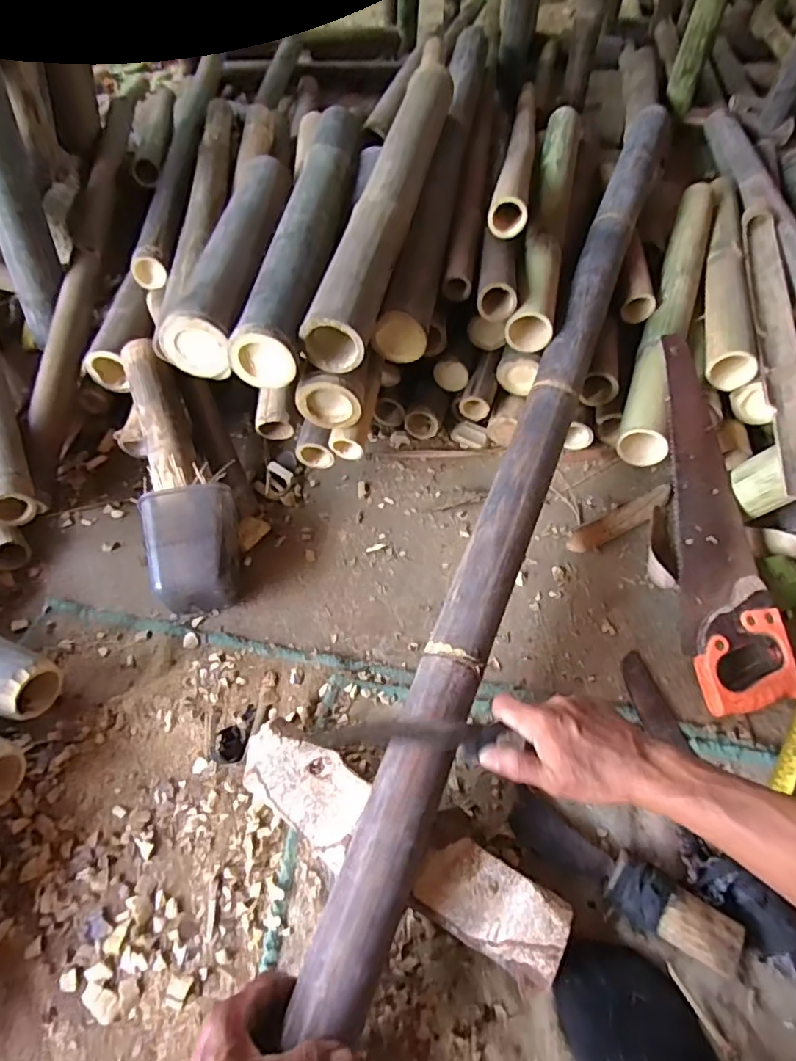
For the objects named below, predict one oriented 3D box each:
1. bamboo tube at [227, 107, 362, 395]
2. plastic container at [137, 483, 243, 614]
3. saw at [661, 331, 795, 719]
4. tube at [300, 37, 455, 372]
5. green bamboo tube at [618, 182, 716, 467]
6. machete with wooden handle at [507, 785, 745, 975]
[{"bbox_3d":[-0.116,-0.426,0.781,0.076,0.068,0.578,6,56,3],"label":"bamboo tube"},{"bbox_3d":[-0.246,0.027,0.692,0.102,0.088,0.137,-12,57,-9],"label":"plastic container"},{"bbox_3d":[0.398,-0.030,0.723,0.111,0.027,0.497,0,70,-1],"label":"saw"},{"bbox_3d":[-0.010,-0.476,0.795,0.085,0.087,0.652,9,57,5],"label":"tube"},{"bbox_3d":[0.453,-0.376,0.931,0.070,0.083,0.670,19,58,11],"label":"green bamboo tube"},{"bbox_3d":[0.207,0.328,0.537,0.216,0.027,0.049,23,58,30],"label":"machete with wooden handle"}]

